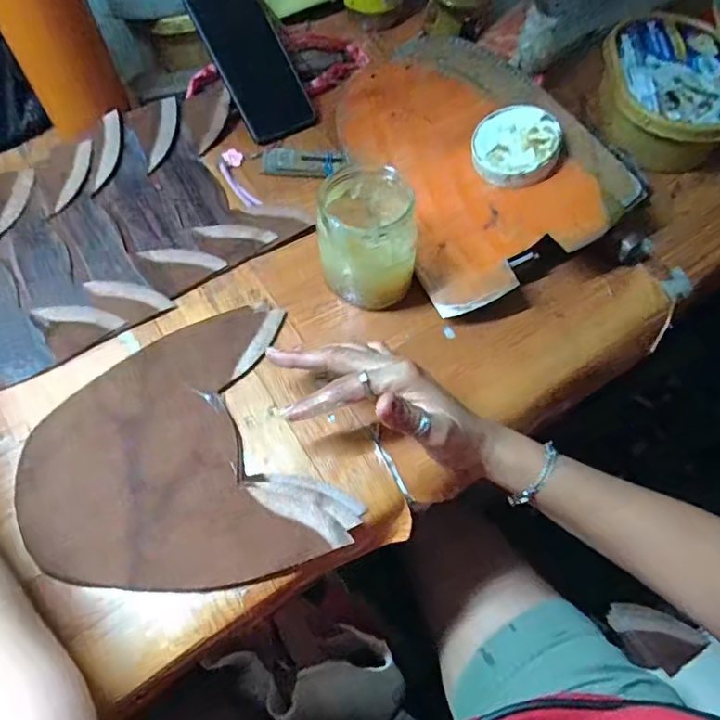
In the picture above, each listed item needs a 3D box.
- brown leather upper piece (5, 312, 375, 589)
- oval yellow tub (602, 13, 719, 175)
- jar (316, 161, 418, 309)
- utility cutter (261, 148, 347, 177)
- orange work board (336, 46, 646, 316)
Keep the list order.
[{"bbox_3d":[-0.138,0.072,0.404,0.212,0.007,0.210,-20,66,-11],"label":"brown leather upper piece"},{"bbox_3d":[0.326,-0.284,0.565,0.131,0.046,0.195,7,62,3],"label":"oval yellow tub"},{"bbox_3d":[0.009,-0.099,0.447,0.073,0.095,0.084,7,62,3],"label":"jar"},{"bbox_3d":[-0.057,-0.200,0.547,0.086,0.005,0.036,7,62,3],"label":"utility cutter"},{"bbox_3d":[0.105,-0.207,0.517,0.201,0.023,0.307,-26,64,1],"label":"orange work board"}]

